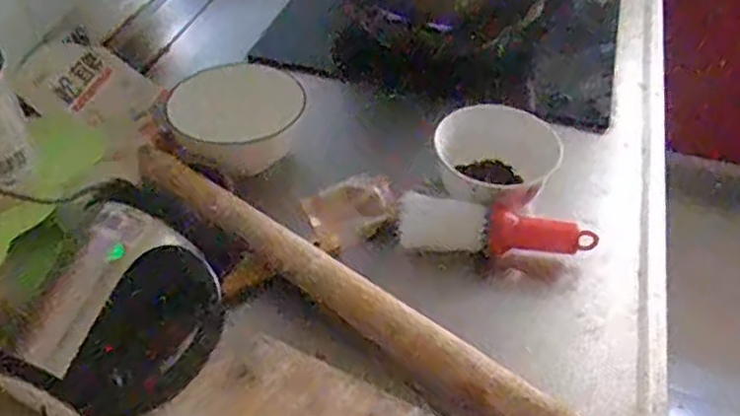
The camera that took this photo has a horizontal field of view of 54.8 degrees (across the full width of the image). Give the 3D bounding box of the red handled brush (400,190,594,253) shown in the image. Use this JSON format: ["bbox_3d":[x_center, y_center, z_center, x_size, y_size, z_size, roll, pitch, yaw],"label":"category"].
[{"bbox_3d":[0.109,0.021,0.623,0.169,0.034,0.035,9,45,4],"label":"red handled brush"}]

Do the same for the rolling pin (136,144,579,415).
[{"bbox_3d":[-0.003,0.069,0.541,0.477,0.030,0.032,29,50,25],"label":"rolling pin"}]

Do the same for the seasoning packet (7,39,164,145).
[{"bbox_3d":[-0.272,-0.118,0.693,0.114,0.012,0.098,38,51,-24],"label":"seasoning packet"}]

